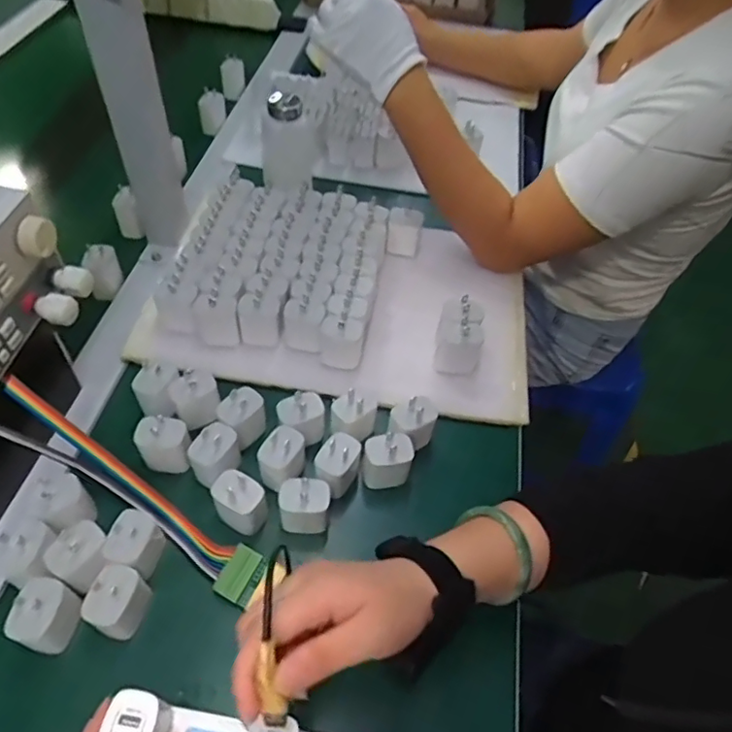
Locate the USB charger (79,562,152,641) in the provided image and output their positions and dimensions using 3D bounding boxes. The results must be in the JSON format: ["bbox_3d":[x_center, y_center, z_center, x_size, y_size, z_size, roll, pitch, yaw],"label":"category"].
[{"bbox_3d":[-0.181,0.172,0.412,0.028,0.051,0.042,20,54,9],"label":"USB charger"}]

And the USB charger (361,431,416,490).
[{"bbox_3d":[0.018,0.084,0.497,0.043,0.055,0.032,3,53,-4],"label":"USB charger"}]

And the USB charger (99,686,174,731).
[{"bbox_3d":[-0.140,0.223,0.343,0.028,0.045,0.040,12,53,3],"label":"USB charger"}]

